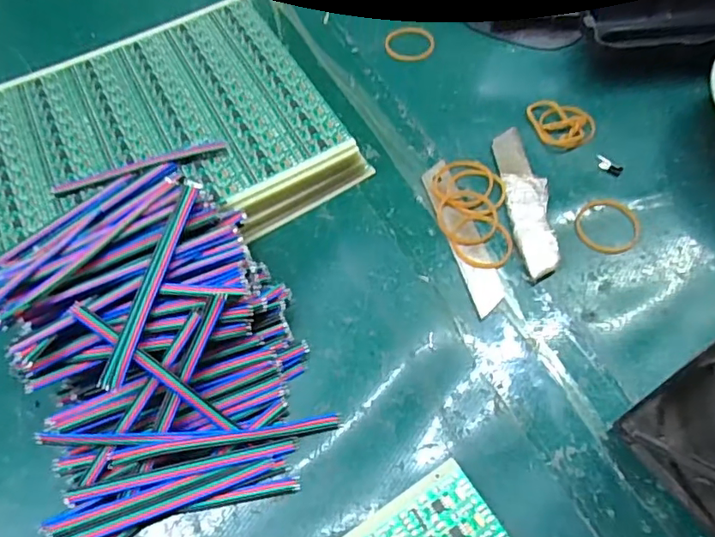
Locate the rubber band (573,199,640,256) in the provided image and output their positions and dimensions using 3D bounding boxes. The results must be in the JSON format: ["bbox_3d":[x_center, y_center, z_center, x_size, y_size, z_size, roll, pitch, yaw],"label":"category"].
[{"bbox_3d":[0.133,-0.023,0.285,0.033,0.004,0.035,-2,60,3],"label":"rubber band"}]

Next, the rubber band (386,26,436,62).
[{"bbox_3d":[0.036,-0.154,0.367,0.033,0.004,0.031,1,60,5],"label":"rubber band"}]

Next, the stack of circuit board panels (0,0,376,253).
[{"bbox_3d":[-0.122,-0.077,0.323,0.191,0.024,0.175,-28,62,-11],"label":"stack of circuit board panels"}]

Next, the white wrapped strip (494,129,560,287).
[{"bbox_3d":[0.092,-0.040,0.293,0.021,0.009,0.099,-4,60,2],"label":"white wrapped strip"}]

